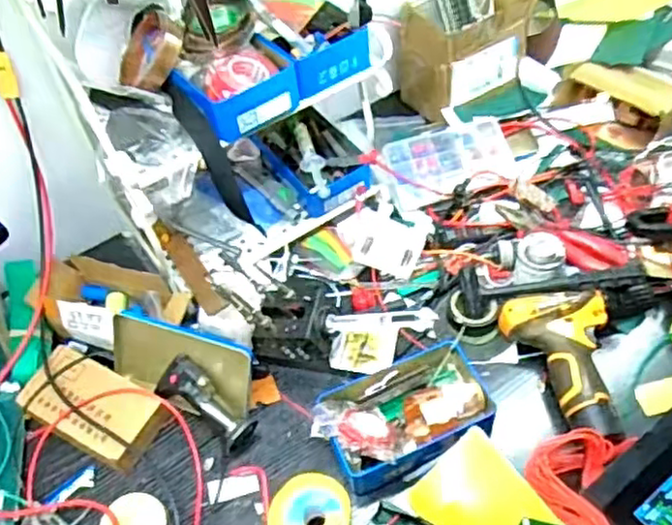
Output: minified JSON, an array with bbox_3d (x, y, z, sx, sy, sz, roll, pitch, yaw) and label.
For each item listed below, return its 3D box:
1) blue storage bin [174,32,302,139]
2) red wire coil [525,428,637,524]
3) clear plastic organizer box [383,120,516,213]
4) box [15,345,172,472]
[{"bbox_3d":[-0.098,-0.183,0.716,0.114,0.046,0.084,-32,56,-20],"label":"blue storage bin"},{"bbox_3d":[0.219,0.218,0.630,0.088,0.056,0.169,11,25,13],"label":"red wire coil"},{"bbox_3d":[0.157,-0.138,0.950,0.172,0.024,0.100,-15,74,-5],"label":"clear plastic organizer box"},{"bbox_3d":[-0.267,0.159,0.753,0.154,0.040,0.090,21,56,20],"label":"box"}]

